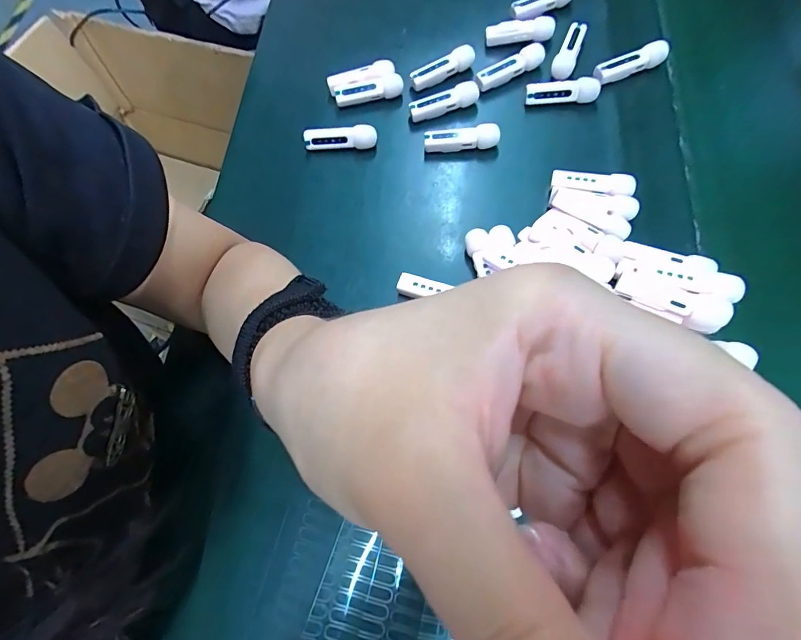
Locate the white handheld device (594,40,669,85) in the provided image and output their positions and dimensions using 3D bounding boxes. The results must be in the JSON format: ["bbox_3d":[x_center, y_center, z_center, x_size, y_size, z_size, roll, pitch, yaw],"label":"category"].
[{"bbox_3d":[0.207,-0.234,0.372,0.071,0.015,0.018,-21,72,-7],"label":"white handheld device"}]

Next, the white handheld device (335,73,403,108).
[{"bbox_3d":[-0.029,-0.215,0.390,0.062,0.019,0.015,-12,72,-4],"label":"white handheld device"}]

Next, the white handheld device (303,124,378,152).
[{"bbox_3d":[-0.054,-0.161,0.372,0.063,0.019,0.014,-4,71,-1],"label":"white handheld device"}]

